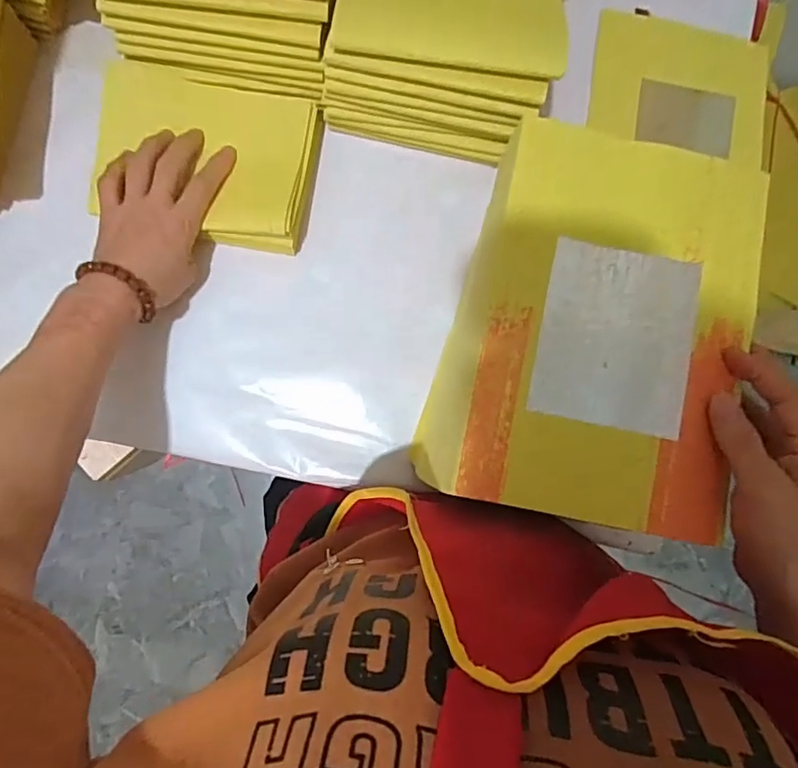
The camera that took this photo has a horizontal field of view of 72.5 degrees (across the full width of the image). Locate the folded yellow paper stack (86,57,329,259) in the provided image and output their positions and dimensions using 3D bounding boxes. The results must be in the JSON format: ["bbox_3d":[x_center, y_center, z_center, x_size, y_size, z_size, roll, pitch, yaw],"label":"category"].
[{"bbox_3d":[-0.155,-0.179,0.440,0.164,0.039,0.122,11,84,-2],"label":"folded yellow paper stack"}]

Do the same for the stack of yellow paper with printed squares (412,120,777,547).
[{"bbox_3d":[0.117,-0.036,0.316,0.171,0.011,0.222,11,84,-2],"label":"stack of yellow paper with printed squares"}]

